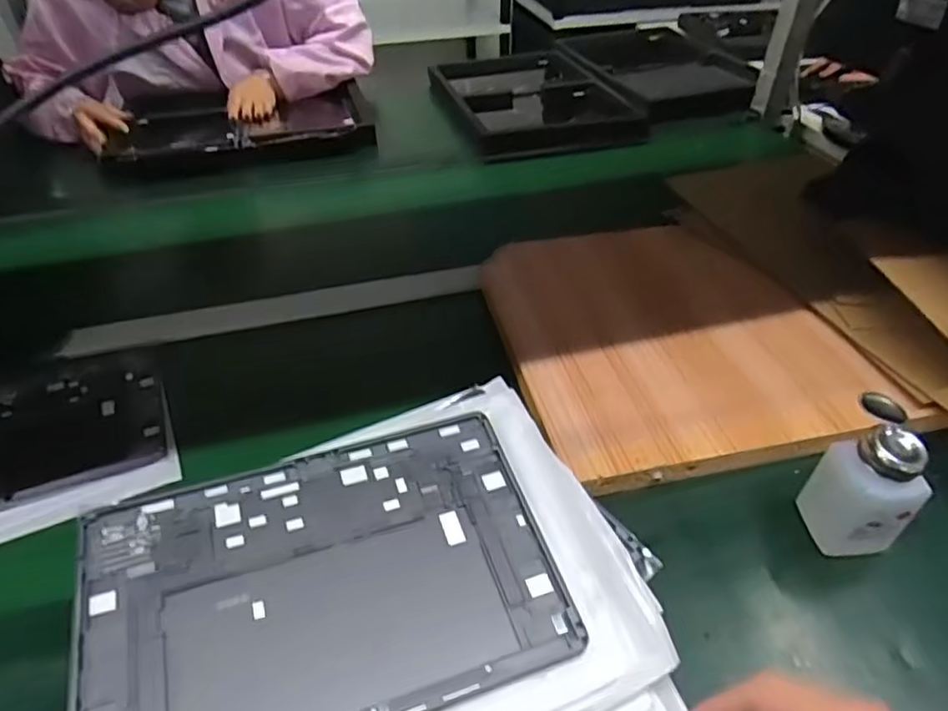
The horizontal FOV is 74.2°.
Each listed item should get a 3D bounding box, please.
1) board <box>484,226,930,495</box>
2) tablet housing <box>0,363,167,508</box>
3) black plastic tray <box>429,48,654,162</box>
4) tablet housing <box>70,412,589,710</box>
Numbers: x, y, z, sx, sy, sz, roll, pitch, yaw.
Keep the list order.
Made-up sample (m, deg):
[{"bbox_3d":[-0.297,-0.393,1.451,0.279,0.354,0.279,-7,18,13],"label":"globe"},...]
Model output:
[{"bbox_3d":[0.195,-0.034,0.647,0.325,0.023,0.348,-7,43,-10],"label":"board"},{"bbox_3d":[-0.421,0.076,0.574,0.250,0.008,0.157,-18,46,-20],"label":"tablet housing"},{"bbox_3d":[0.100,-0.495,1.200,0.336,0.055,0.421,-11,46,-10],"label":"black plastic tray"},{"bbox_3d":[-0.084,0.128,0.357,0.252,0.009,0.168,-13,50,-17],"label":"tablet housing"}]

